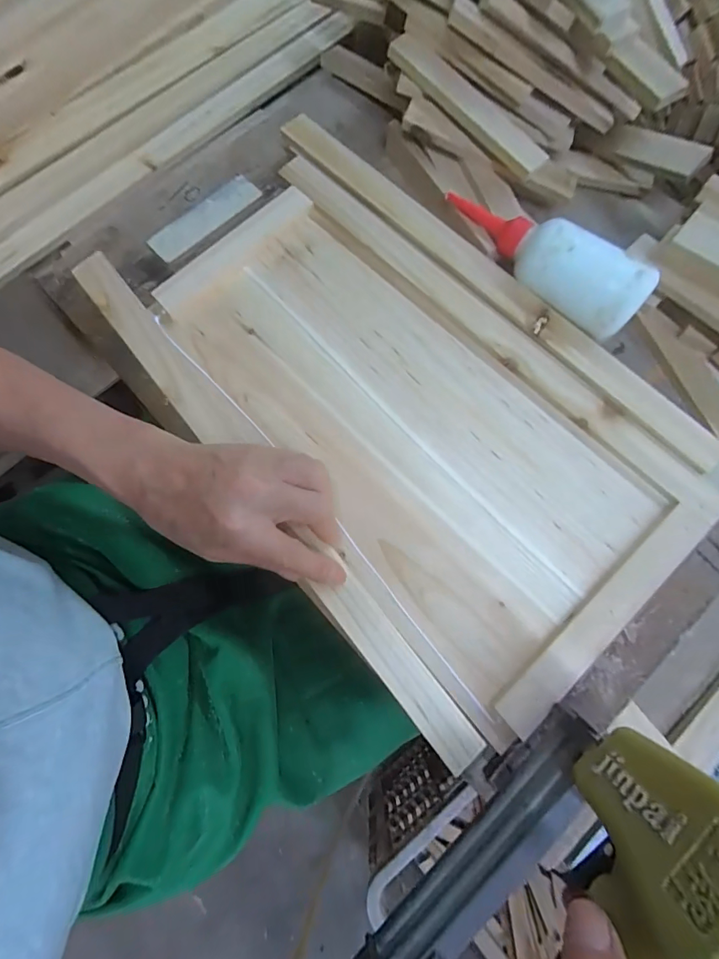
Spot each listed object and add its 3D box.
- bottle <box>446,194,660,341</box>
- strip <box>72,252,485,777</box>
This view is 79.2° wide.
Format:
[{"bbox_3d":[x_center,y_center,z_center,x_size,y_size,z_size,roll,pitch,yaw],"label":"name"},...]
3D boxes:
[{"bbox_3d":[0.142,-0.181,0.341,0.050,0.042,0.174,-44,81,-8],"label":"bottle"},{"bbox_3d":[-0.070,0.007,0.311,0.031,0.027,0.441,-37,82,-9],"label":"strip"}]

